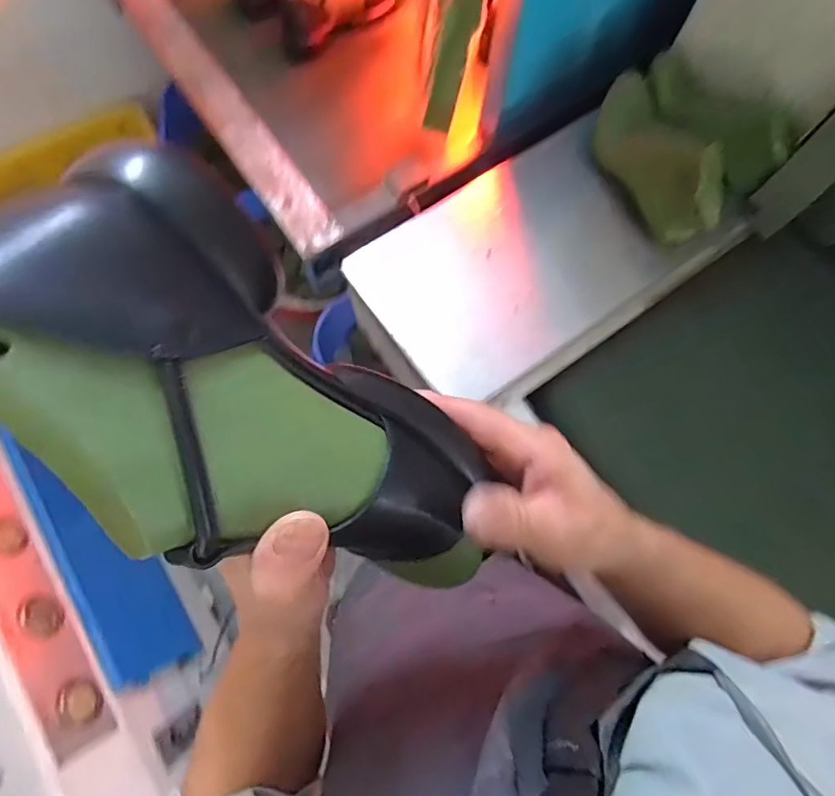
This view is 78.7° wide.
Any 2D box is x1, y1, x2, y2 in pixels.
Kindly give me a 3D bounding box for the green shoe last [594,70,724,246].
[{"bbox_3d":[0.306,-0.309,0.647,0.076,0.088,0.228,-32,78,-8],"label":"green shoe last"}]

